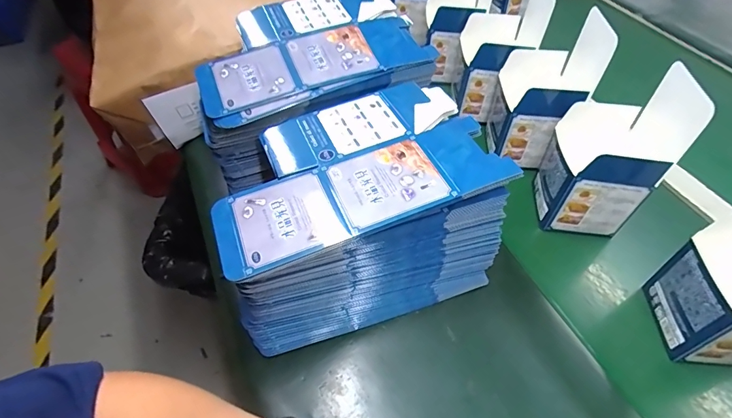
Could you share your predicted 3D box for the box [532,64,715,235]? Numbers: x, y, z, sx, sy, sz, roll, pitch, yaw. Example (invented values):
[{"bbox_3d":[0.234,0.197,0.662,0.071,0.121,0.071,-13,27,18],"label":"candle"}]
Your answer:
[{"bbox_3d":[0.258,-0.063,0.438,0.094,0.164,0.091,4,52,6],"label":"box"}]

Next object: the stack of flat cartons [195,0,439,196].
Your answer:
[{"bbox_3d":[-0.070,-0.151,0.487,0.257,0.122,0.165,-21,54,-13],"label":"stack of flat cartons"}]

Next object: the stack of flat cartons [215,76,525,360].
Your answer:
[{"bbox_3d":[-0.015,0.002,0.407,0.247,0.146,0.171,-16,53,-10],"label":"stack of flat cartons"}]

